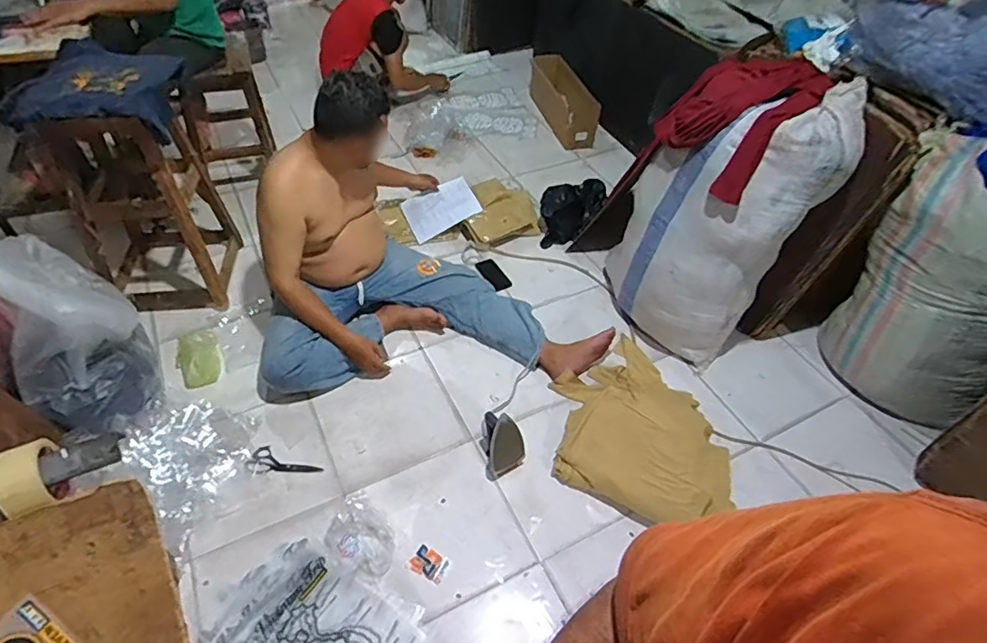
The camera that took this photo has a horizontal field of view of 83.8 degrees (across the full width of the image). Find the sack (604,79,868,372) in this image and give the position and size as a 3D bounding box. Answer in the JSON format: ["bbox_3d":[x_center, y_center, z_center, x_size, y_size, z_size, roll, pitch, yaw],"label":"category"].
[{"bbox_3d":[0.694,-0.280,1.722,0.527,0.795,0.370,12,49,8],"label":"sack"}]

